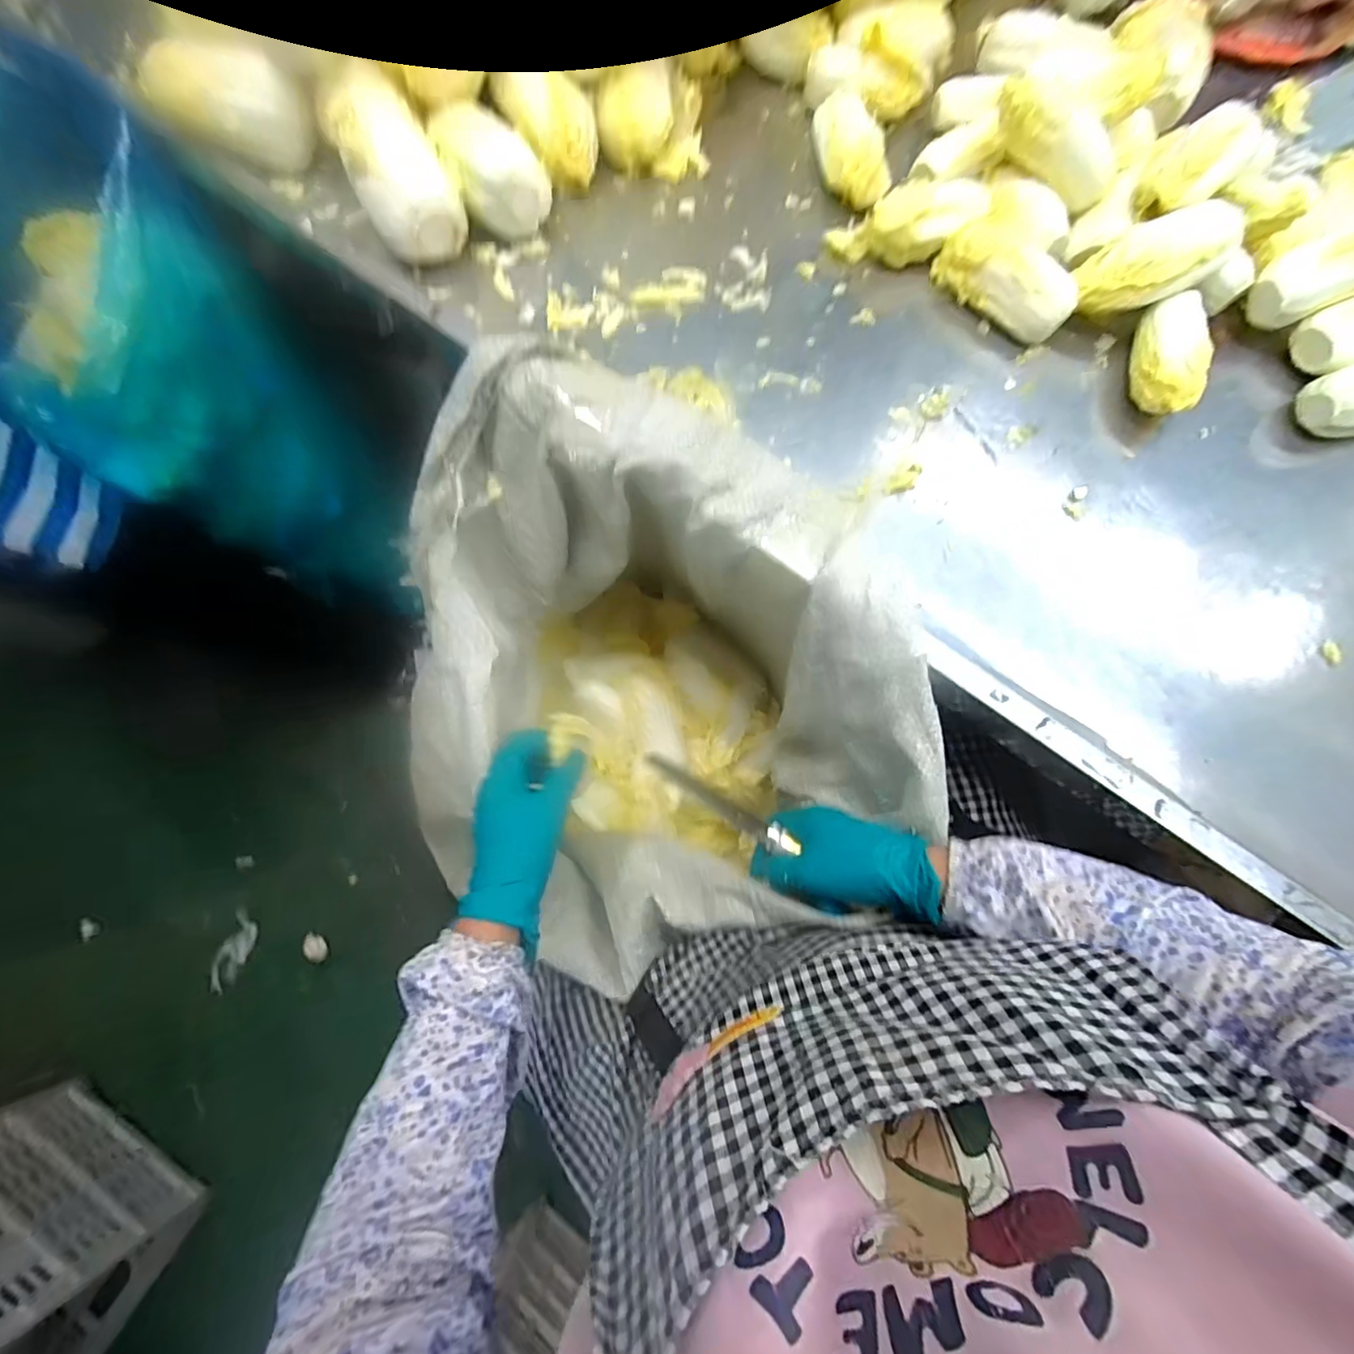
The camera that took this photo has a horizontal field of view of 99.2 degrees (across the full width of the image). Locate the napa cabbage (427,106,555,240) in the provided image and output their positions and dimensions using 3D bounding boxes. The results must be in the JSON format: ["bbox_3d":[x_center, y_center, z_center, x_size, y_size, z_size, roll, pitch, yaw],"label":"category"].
[{"bbox_3d":[-0.164,-0.452,0.508,0.071,0.058,0.105,-28,77,-7],"label":"napa cabbage"}]

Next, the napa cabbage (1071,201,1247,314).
[{"bbox_3d":[0.370,-0.320,0.452,0.105,0.047,0.055,-15,85,21],"label":"napa cabbage"}]

